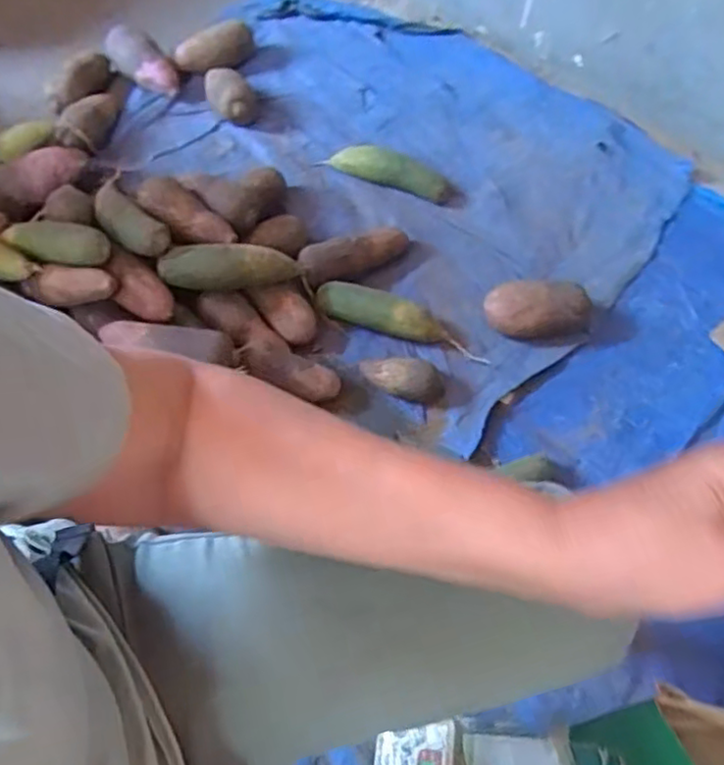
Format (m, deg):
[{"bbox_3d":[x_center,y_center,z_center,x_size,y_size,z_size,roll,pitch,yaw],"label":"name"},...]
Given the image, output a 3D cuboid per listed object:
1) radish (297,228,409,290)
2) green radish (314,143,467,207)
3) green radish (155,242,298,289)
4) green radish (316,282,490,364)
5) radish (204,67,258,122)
[{"bbox_3d":[-0.008,-0.193,0.981,0.173,0.051,0.054,-17,64,-12],"label":"radish"},{"bbox_3d":[0.052,-0.355,1.075,0.256,0.048,0.047,19,62,7],"label":"green radish"},{"bbox_3d":[-0.182,-0.162,0.891,0.186,0.060,0.052,-13,63,-10],"label":"green radish"},{"bbox_3d":[0.059,-0.094,0.948,0.266,0.048,0.052,16,62,5],"label":"green radish"},{"bbox_3d":[-0.230,-0.505,1.129,0.089,0.068,0.096,-5,62,-6],"label":"radish"}]

